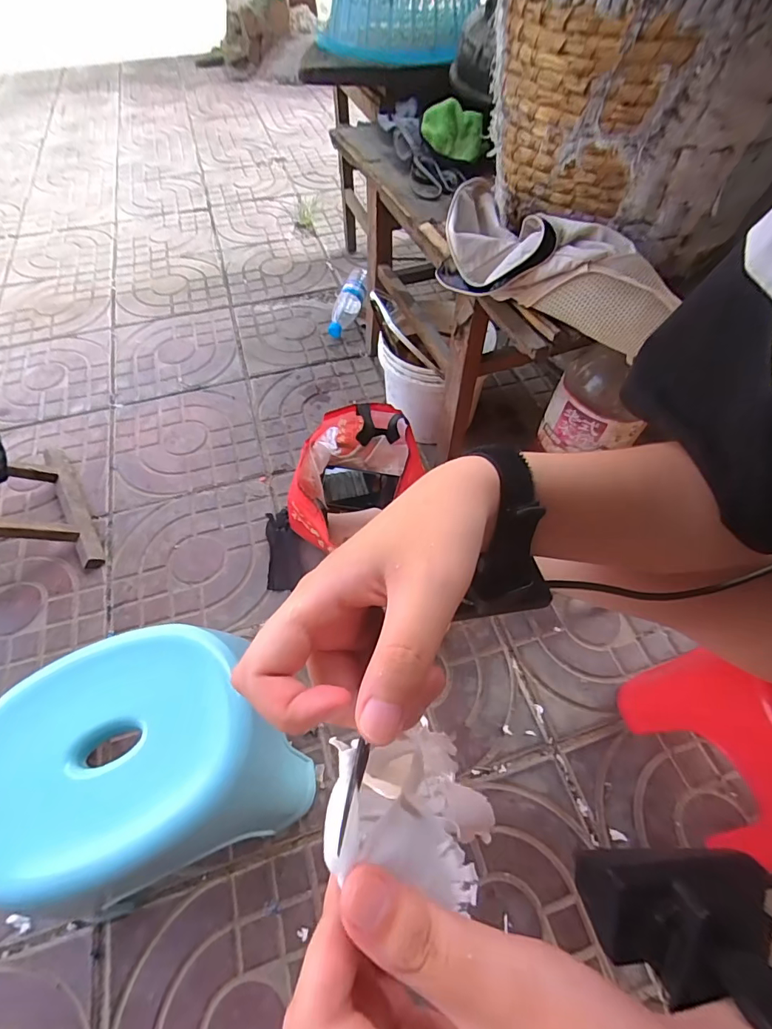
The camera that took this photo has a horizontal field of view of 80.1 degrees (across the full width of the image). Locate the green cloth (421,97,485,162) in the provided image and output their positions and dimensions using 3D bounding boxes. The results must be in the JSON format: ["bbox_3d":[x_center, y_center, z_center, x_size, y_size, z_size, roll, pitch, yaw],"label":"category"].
[{"bbox_3d":[0.109,-0.618,0.735,0.100,0.054,0.079,14,59,9],"label":"green cloth"}]

